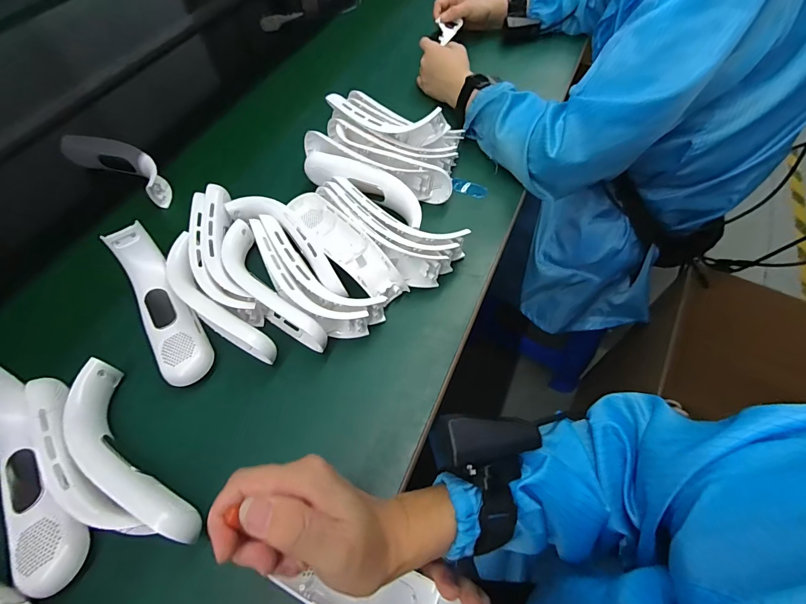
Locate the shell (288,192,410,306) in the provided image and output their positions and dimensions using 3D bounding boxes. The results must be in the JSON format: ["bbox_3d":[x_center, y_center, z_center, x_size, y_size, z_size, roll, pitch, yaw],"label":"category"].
[{"bbox_3d":[-0.079,-0.075,0.461,0.051,0.039,0.195,-37,64,-19],"label":"shell"}]

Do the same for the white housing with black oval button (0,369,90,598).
[{"bbox_3d":[-0.321,0.143,0.326,0.062,0.045,0.194,-34,63,-18],"label":"white housing with black oval button"}]

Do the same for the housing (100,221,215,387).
[{"bbox_3d":[-0.264,0.000,0.416,0.050,0.048,0.189,-31,63,-16],"label":"housing"}]

